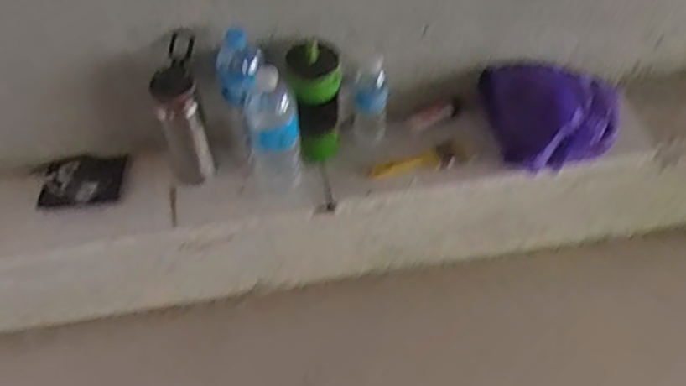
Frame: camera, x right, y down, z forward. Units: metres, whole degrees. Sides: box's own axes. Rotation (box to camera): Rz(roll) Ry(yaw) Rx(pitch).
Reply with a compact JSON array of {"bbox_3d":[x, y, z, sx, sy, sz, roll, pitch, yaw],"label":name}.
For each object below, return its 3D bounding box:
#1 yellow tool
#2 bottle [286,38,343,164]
[{"bbox_3d":[0.120,-0.050,1.123,0.154,0.022,0.041,-19,55,-11],"label":"yellow tool"},{"bbox_3d":[-0.040,-0.139,1.054,0.084,0.215,0.092,-6,53,-2],"label":"bottle"}]

